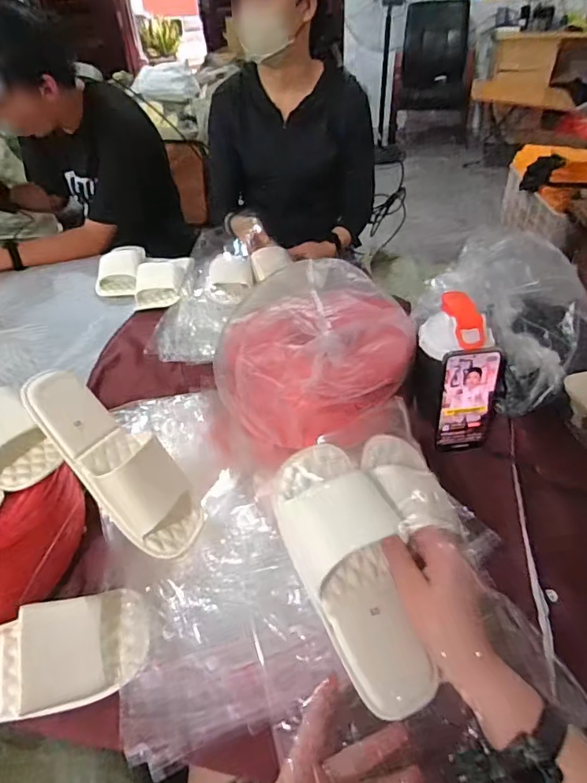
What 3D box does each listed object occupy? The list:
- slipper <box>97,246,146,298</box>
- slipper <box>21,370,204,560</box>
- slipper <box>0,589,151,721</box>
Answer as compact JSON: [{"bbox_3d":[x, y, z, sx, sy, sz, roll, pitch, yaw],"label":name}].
[{"bbox_3d":[-0.424,-0.308,1.202,0.108,0.051,0.225,-9,42,-7],"label":"slipper"},{"bbox_3d":[-0.198,0.077,0.566,0.247,0.059,0.102,48,54,-2],"label":"slipper"},{"bbox_3d":[-0.262,0.266,0.479,0.235,0.060,0.095,-9,63,-14],"label":"slipper"}]

